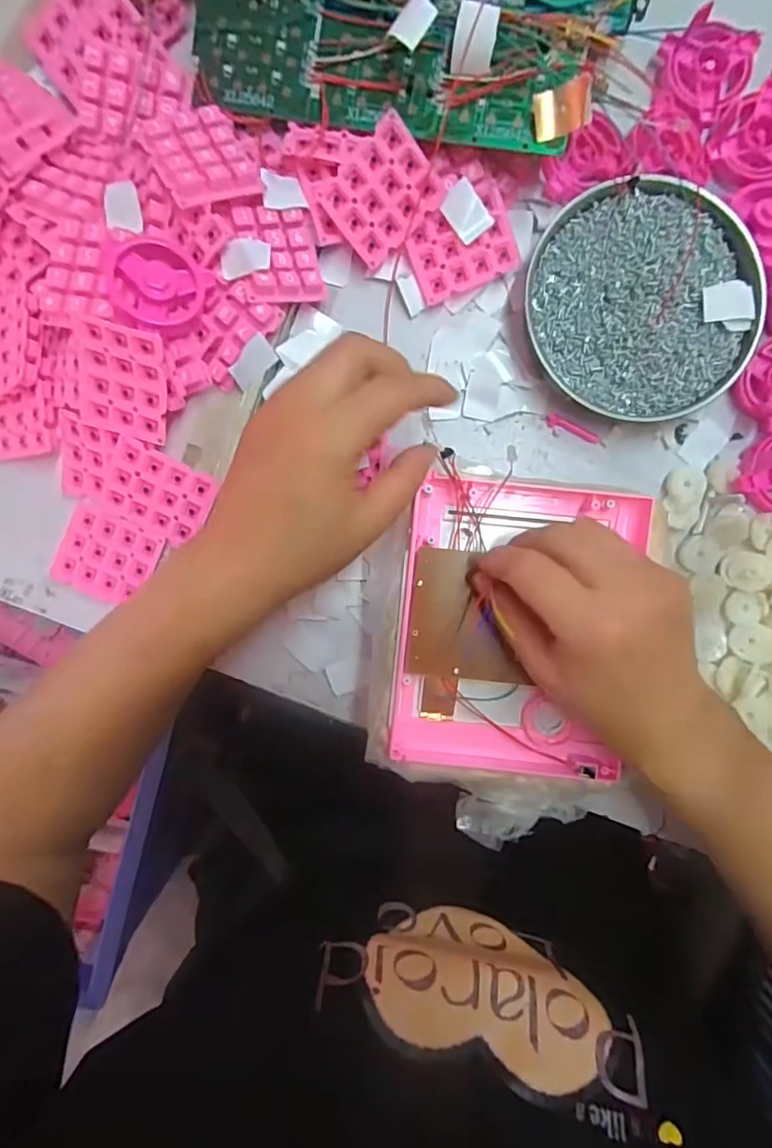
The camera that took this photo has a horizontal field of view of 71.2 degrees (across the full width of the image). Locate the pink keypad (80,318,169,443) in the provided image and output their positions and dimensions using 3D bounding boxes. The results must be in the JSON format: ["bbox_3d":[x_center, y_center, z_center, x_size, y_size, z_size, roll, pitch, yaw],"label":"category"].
[{"bbox_3d":[-0.143,-0.105,0.291,0.050,0.005,0.058,21,125,3],"label":"pink keypad"}]

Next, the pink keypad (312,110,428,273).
[{"bbox_3d":[-0.003,-0.217,0.310,0.059,0.004,0.051,-37,114,18],"label":"pink keypad"}]

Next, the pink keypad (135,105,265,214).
[{"bbox_3d":[-0.100,-0.229,0.294,0.050,0.011,0.053,-28,84,-13],"label":"pink keypad"}]

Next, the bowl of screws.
[{"bbox_3d":[0.151,-0.159,0.321,0.132,0.023,0.124,0,94,0],"label":"bowl of screws"}]

